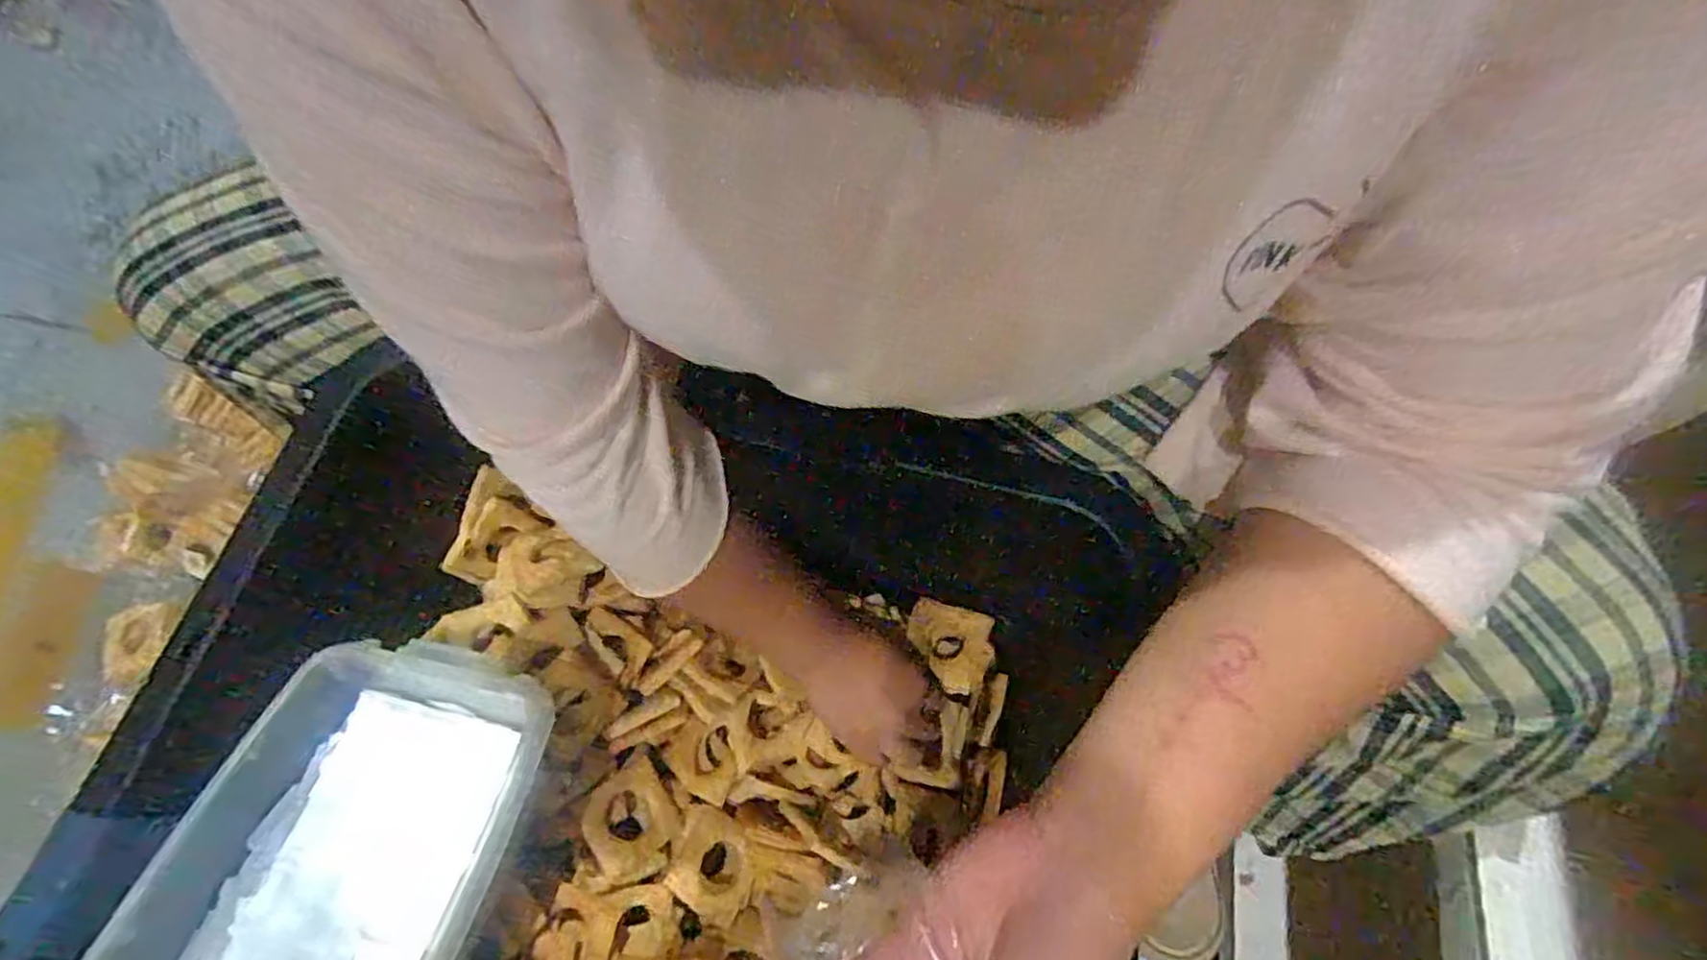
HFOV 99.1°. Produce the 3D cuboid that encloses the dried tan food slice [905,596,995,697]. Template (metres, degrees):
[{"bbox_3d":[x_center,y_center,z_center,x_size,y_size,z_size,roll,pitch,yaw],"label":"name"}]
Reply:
[{"bbox_3d":[0.070,0.123,0.540,0.063,0.011,0.060,16,68,9],"label":"dried tan food slice"}]

